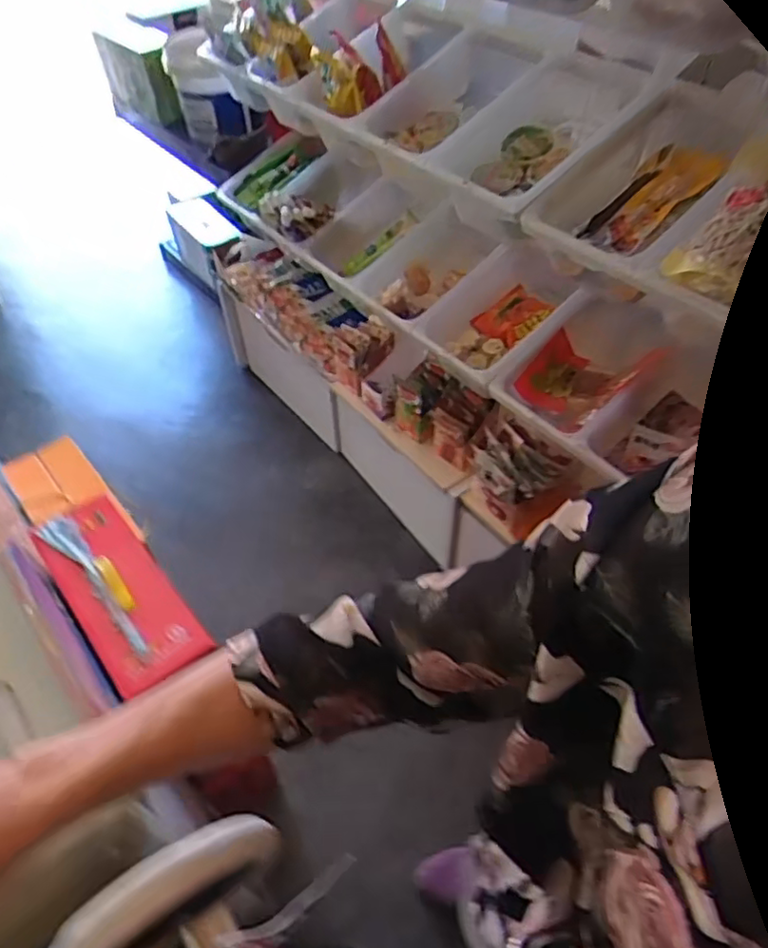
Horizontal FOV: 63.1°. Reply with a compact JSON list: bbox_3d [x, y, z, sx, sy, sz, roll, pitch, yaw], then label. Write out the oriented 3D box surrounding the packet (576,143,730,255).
[{"bbox_3d":[0.377,-0.390,0.896,0.196,0.022,0.113,-43,52,1],"label":"packet"}]

